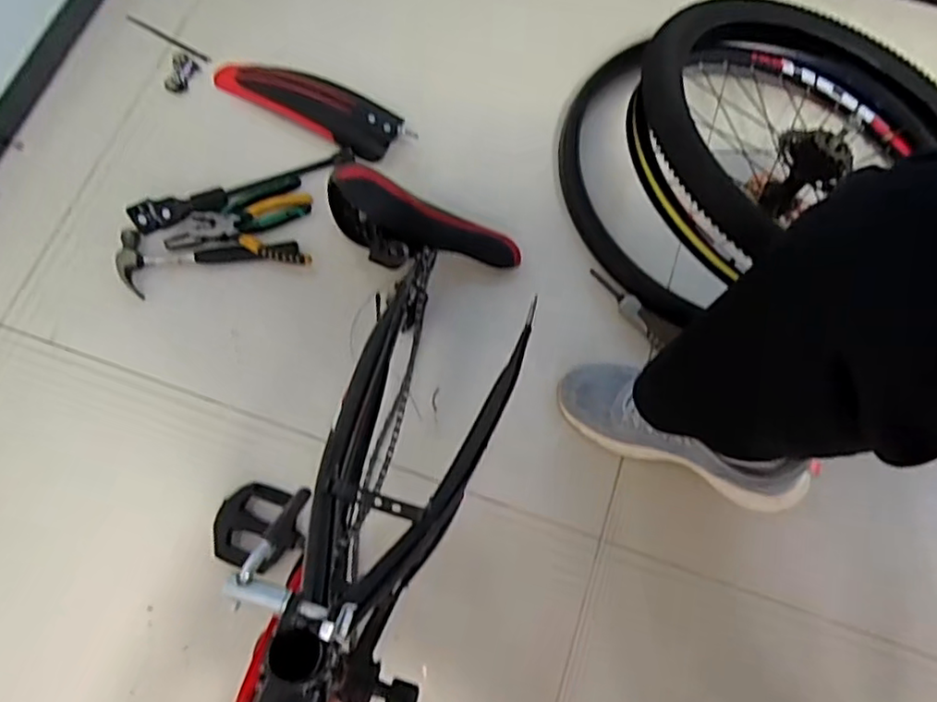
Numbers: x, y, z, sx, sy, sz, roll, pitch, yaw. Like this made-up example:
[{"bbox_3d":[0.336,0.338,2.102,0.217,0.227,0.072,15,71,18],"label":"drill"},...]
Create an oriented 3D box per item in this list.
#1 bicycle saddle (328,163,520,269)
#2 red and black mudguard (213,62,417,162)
[{"bbox_3d":[-0.061,-0.145,0.751,0.241,0.147,0.077,12,73,3],"label":"bicycle saddle"},{"bbox_3d":[-0.228,-0.339,0.863,0.304,0.053,0.064,19,73,5],"label":"red and black mudguard"}]

